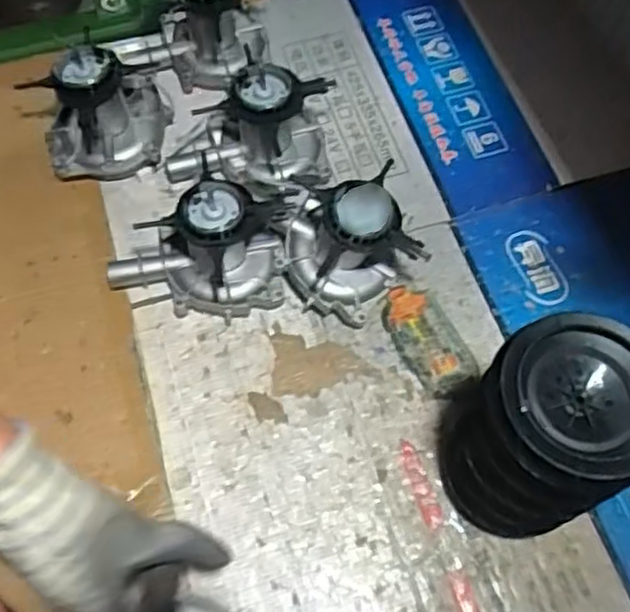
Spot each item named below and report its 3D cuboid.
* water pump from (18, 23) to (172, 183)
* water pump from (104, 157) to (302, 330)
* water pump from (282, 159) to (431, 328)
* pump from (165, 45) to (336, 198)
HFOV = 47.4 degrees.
[{"bbox_3d":[-0.204,-0.193,0.692,0.130,0.103,0.113,-19,66,-12],"label":"water pump"},{"bbox_3d":[-0.099,-0.045,0.624,0.166,0.097,0.100,-18,66,-11],"label":"water pump"},{"bbox_3d":[0.025,-0.056,0.625,0.108,0.108,0.118,-14,65,-9],"label":"water pump"},{"bbox_3d":[-0.065,-0.166,0.681,0.156,0.102,0.092,8,64,1],"label":"pump"}]

